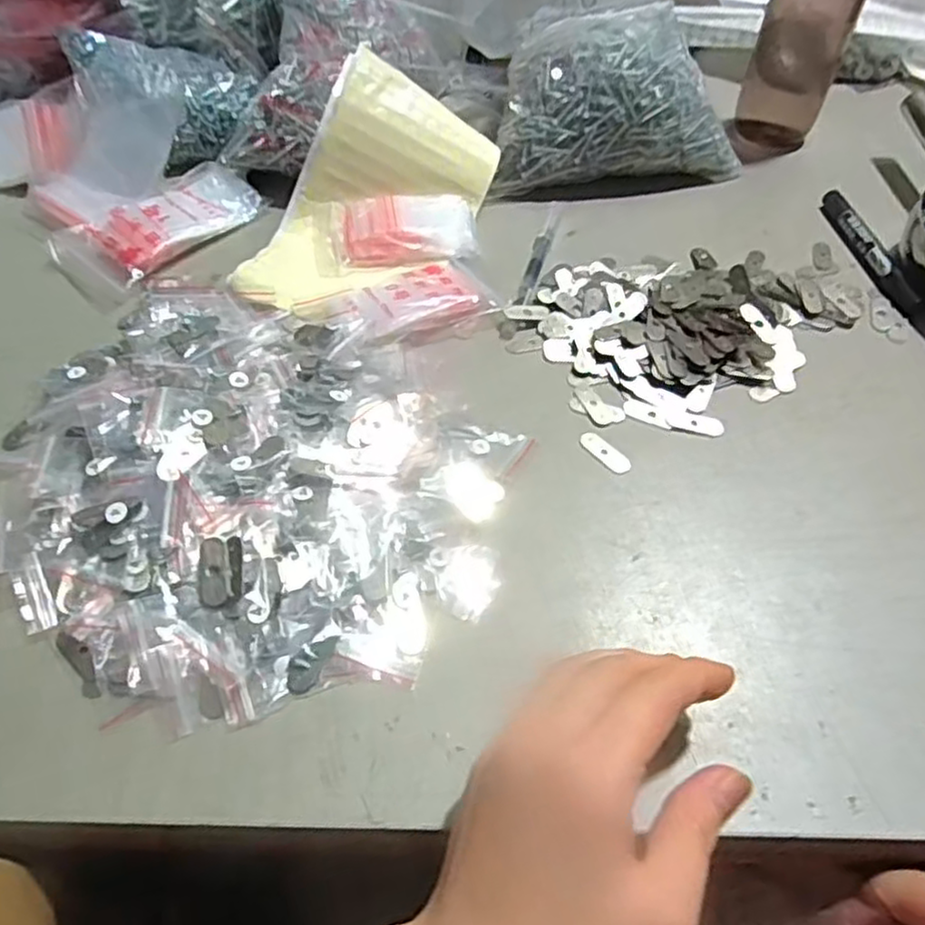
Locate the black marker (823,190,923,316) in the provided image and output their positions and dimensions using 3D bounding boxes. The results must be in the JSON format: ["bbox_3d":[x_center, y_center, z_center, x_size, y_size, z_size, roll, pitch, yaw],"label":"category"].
[{"bbox_3d":[0.296,-0.157,0.521,0.013,0.012,0.136,-4,54,-5],"label":"black marker"}]

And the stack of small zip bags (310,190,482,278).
[{"bbox_3d":[-0.049,-0.169,0.506,0.117,0.017,0.061,-3,54,-5],"label":"stack of small zip bags"}]

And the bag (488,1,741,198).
[{"bbox_3d":[0.116,-0.291,0.559,0.192,0.091,0.116,-7,54,-7],"label":"bag"}]

